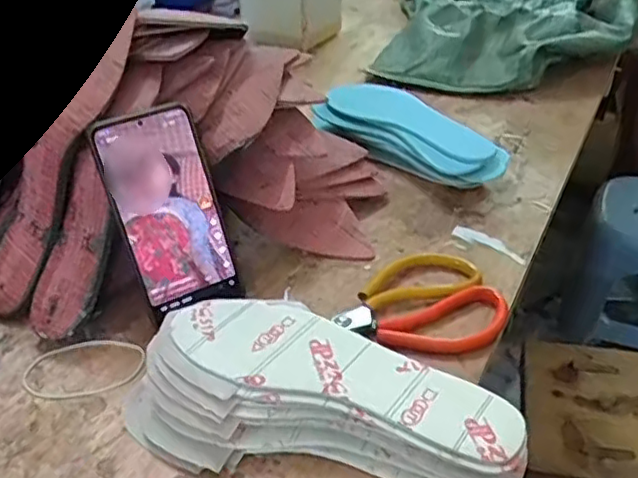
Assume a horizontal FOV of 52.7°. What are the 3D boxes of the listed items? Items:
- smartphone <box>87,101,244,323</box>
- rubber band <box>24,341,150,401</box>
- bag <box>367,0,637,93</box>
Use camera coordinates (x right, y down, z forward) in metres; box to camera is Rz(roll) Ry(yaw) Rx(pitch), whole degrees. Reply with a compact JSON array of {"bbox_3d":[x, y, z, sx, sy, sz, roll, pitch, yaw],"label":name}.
[{"bbox_3d":[-0.114,-0.022,0.488,0.075,0.152,0.008,-21,15,-20],"label":"smartphone"},{"bbox_3d":[-0.172,0.094,0.473,0.089,0.006,0.052,-7,37,-4],"label":"rubber band"},{"bbox_3d":[0.287,-0.353,0.965,0.336,0.060,0.491,11,40,19],"label":"bag"}]

